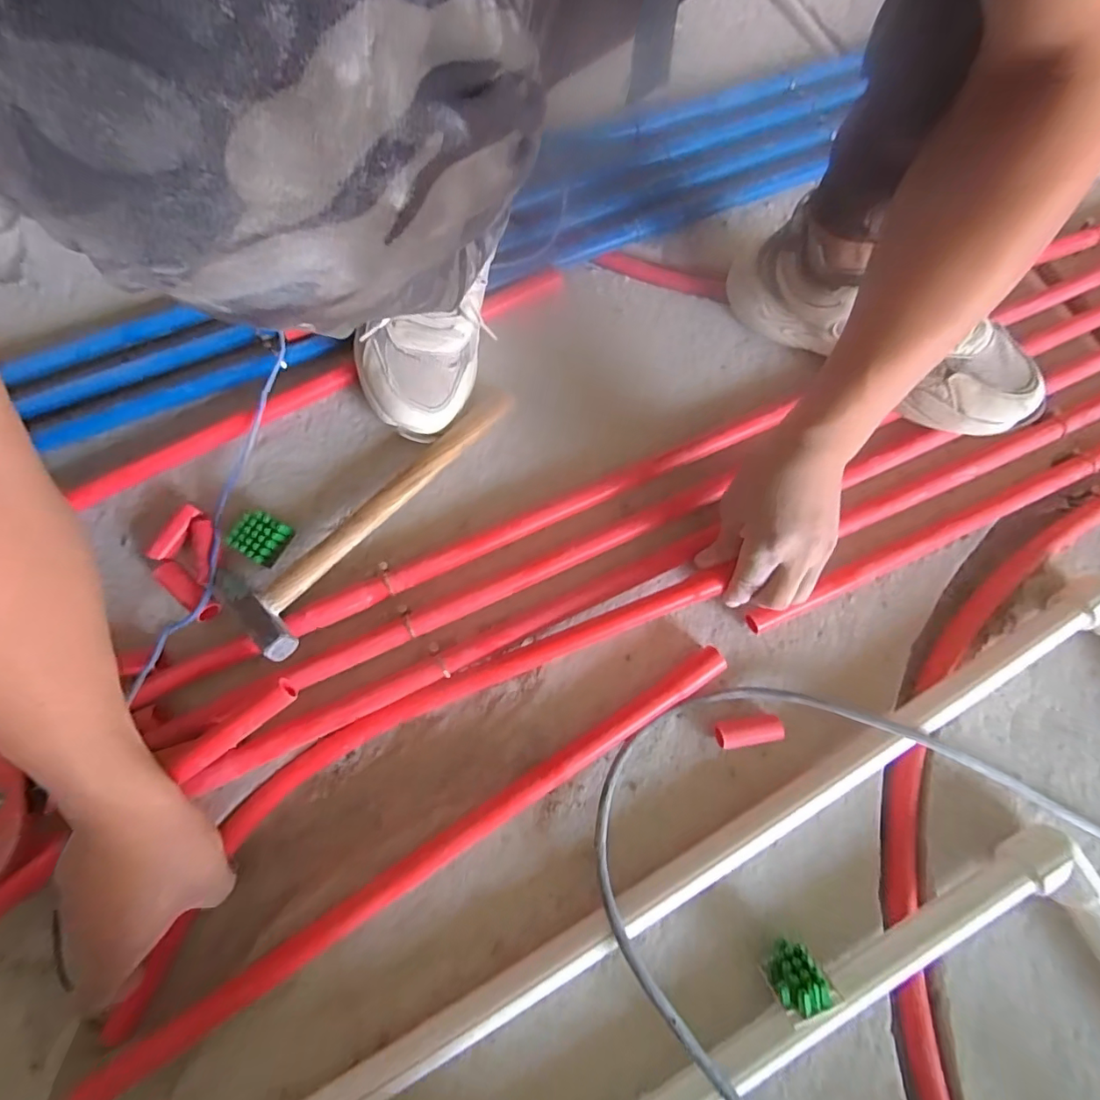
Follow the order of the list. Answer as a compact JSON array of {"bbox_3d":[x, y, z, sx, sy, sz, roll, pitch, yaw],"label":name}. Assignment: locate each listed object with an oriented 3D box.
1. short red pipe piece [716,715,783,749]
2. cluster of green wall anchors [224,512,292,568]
[{"bbox_3d":[0.162,0.150,0.419,0.051,0.024,0.019,-9,74,-4],"label":"short red pipe piece"},{"bbox_3d":[-0.254,-0.010,0.451,0.040,0.026,0.039,30,75,7],"label":"cluster of green wall anchors"}]

